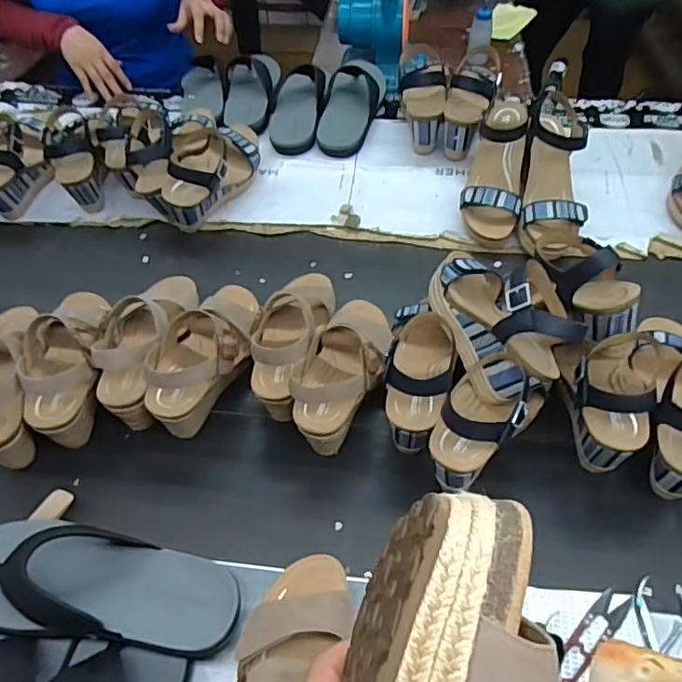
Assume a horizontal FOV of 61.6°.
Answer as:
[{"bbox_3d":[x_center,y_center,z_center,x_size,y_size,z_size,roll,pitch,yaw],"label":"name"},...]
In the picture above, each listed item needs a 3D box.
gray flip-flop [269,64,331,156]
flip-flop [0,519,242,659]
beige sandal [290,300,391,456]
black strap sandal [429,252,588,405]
[{"bbox_3d":[-0.082,-0.438,1.059,0.100,0.048,0.220,5,66,5],"label":"gray flip-flop"},{"bbox_3d":[-0.234,0.223,0.526,0.281,0.074,0.099,9,51,8],"label":"flip-flop"},{"bbox_3d":[0.009,0.024,0.710,0.094,0.108,0.226,11,38,10],"label":"beige sandal"},{"bbox_3d":[0.178,-0.038,0.665,0.102,0.104,0.228,-13,52,-10],"label":"black strap sandal"}]

